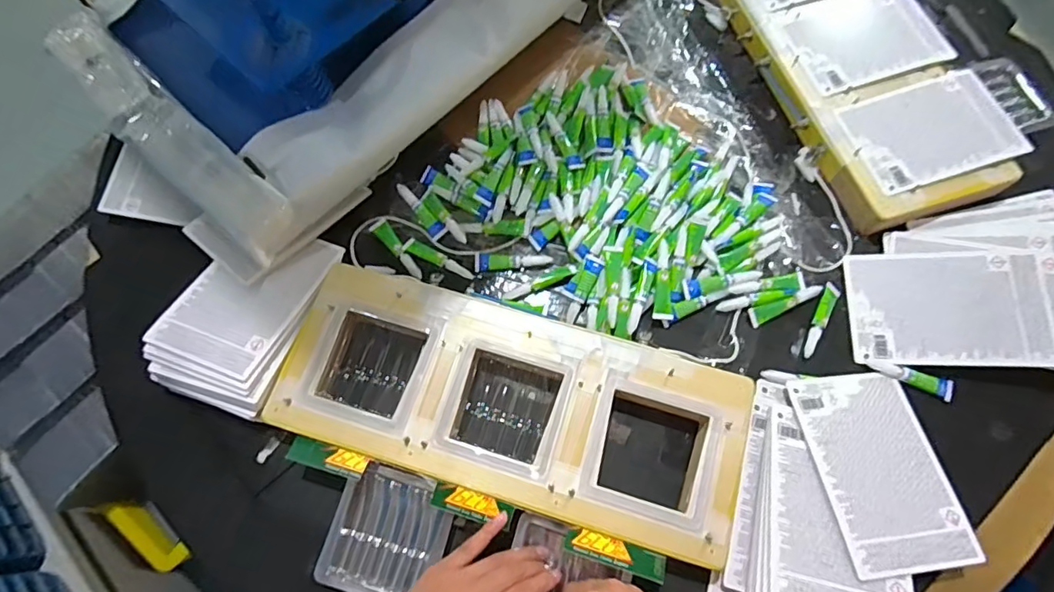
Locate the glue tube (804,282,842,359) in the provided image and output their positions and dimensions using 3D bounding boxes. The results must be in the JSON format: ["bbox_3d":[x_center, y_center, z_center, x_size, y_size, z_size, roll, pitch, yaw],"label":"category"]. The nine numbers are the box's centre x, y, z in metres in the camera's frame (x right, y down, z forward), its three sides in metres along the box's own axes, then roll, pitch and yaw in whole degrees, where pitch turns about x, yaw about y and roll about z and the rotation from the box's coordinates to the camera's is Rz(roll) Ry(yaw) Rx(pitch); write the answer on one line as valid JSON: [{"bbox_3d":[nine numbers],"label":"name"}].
[{"bbox_3d":[0.297,0.024,0.538,0.015,0.007,0.085,29,72,12],"label":"glue tube"}]

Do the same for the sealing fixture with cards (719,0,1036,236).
[{"bbox_3d":[0.384,-0.284,0.624,0.199,0.037,0.413,-19,70,-6],"label":"sealing fixture with cards"}]

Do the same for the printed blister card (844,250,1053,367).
[{"bbox_3d":[0.413,0.011,0.525,0.166,0.007,0.114,-1,73,17],"label":"printed blister card"}]

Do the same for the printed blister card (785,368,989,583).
[{"bbox_3d":[0.314,0.151,0.474,0.113,0.006,0.169,-4,60,-6],"label":"printed blister card"}]

